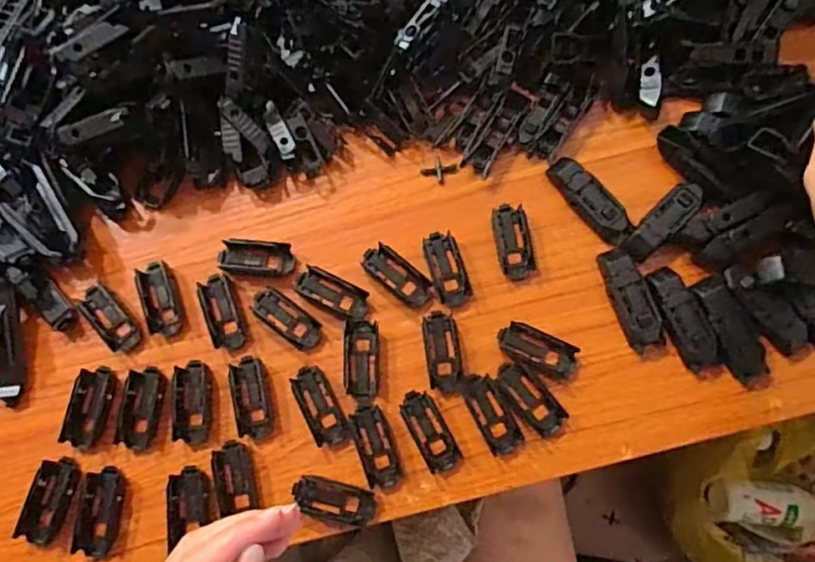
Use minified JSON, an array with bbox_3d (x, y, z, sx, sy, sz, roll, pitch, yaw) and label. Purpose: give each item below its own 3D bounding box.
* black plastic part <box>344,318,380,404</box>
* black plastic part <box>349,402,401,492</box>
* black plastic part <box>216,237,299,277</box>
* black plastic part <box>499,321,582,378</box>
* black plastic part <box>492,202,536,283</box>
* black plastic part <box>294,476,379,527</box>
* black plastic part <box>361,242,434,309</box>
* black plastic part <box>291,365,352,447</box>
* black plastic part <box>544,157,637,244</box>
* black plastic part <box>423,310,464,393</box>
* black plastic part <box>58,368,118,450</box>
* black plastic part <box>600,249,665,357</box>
[{"bbox_3d":[-0.029,0.051,0.382,0.021,0.011,0.051,-2,77,1],"label":"black plastic part"},{"bbox_3d":[-0.019,0.102,0.372,0.021,0.004,0.052,-19,78,-3],"label":"black plastic part"},{"bbox_3d":[-0.100,-0.015,0.400,0.050,0.005,0.022,7,77,3],"label":"black plastic part"},{"bbox_3d":[0.082,0.044,0.381,0.050,0.010,0.023,24,79,6],"label":"black plastic part"},{"bbox_3d":[0.069,-0.026,0.394,0.022,0.008,0.050,-10,77,-1],"label":"black plastic part"},{"bbox_3d":[-0.044,0.133,0.365,0.050,0.006,0.022,11,78,4],"label":"black plastic part"},{"bbox_3d":[-0.006,-0.004,0.394,0.052,0.008,0.020,40,81,9],"label":"black plastic part"},{"bbox_3d":[-0.054,0.078,0.375,0.020,0.012,0.052,-26,78,-5],"label":"black plastic part"},{"bbox_3d":[0.121,-0.054,0.398,0.022,0.014,0.067,-40,80,-7],"label":"black plastic part"},{"bbox_3d":[0.023,0.044,0.382,0.021,0.010,0.051,-7,77,-1],"label":"black plastic part"},{"bbox_3d":[-0.198,0.079,0.377,0.023,0.010,0.049,11,78,3],"label":"black plastic part"},{"bbox_3d":[0.142,0.011,0.382,0.023,0.015,0.065,-19,78,-3],"label":"black plastic part"}]

